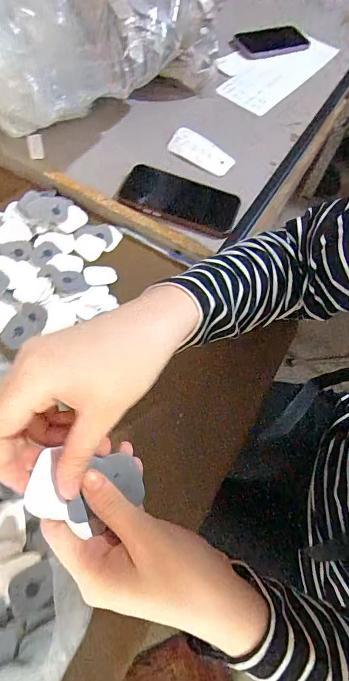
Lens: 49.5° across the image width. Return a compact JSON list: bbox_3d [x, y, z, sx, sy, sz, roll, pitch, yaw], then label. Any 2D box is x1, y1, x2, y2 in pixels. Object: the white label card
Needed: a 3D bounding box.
[{"bbox_3d":[0.043,-0.291,0.585,0.103,0.004,0.061,28,66,4],"label":"white label card"}]

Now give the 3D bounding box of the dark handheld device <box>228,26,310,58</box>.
[{"bbox_3d":[0.185,-0.587,0.744,0.160,0.018,0.079,-25,66,-15],"label":"dark handheld device"}]

